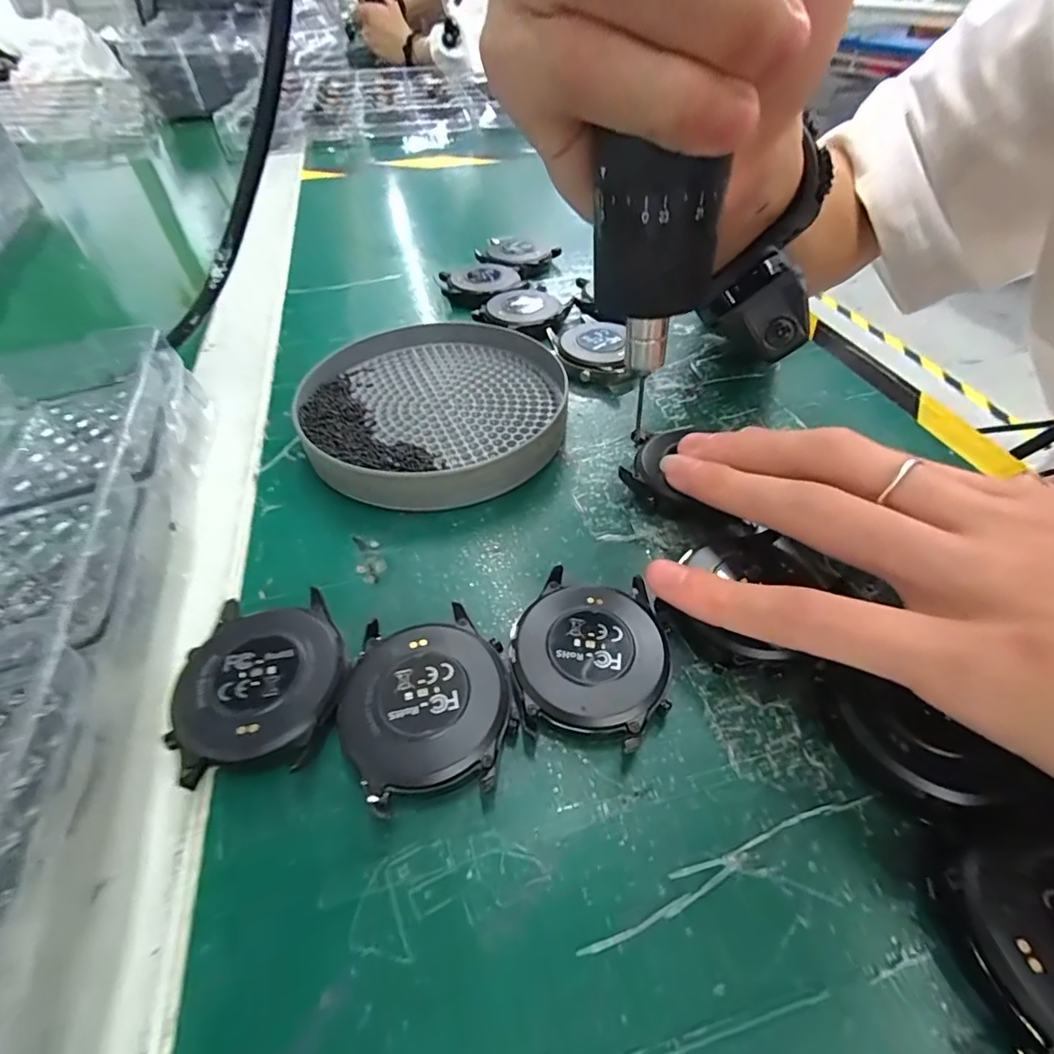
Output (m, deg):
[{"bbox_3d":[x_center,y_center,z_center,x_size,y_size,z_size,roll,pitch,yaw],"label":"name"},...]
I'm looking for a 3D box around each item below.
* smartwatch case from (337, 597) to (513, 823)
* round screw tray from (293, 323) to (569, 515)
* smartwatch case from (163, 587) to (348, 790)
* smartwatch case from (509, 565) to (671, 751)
[{"bbox_3d":[-0.027,0.047,0.137,0.042,0.011,0.048,-11,49,-7],"label":"smartwatch case"},{"bbox_3d":[-0.040,-0.055,0.224,0.112,0.019,0.117,-1,48,1],"label":"round screw tray"},{"bbox_3d":[-0.073,0.043,0.142,0.043,0.012,0.049,-10,49,-7],"label":"smartwatch case"},{"bbox_3d":[0.018,0.037,0.146,0.042,0.011,0.049,6,49,7],"label":"smartwatch case"}]

